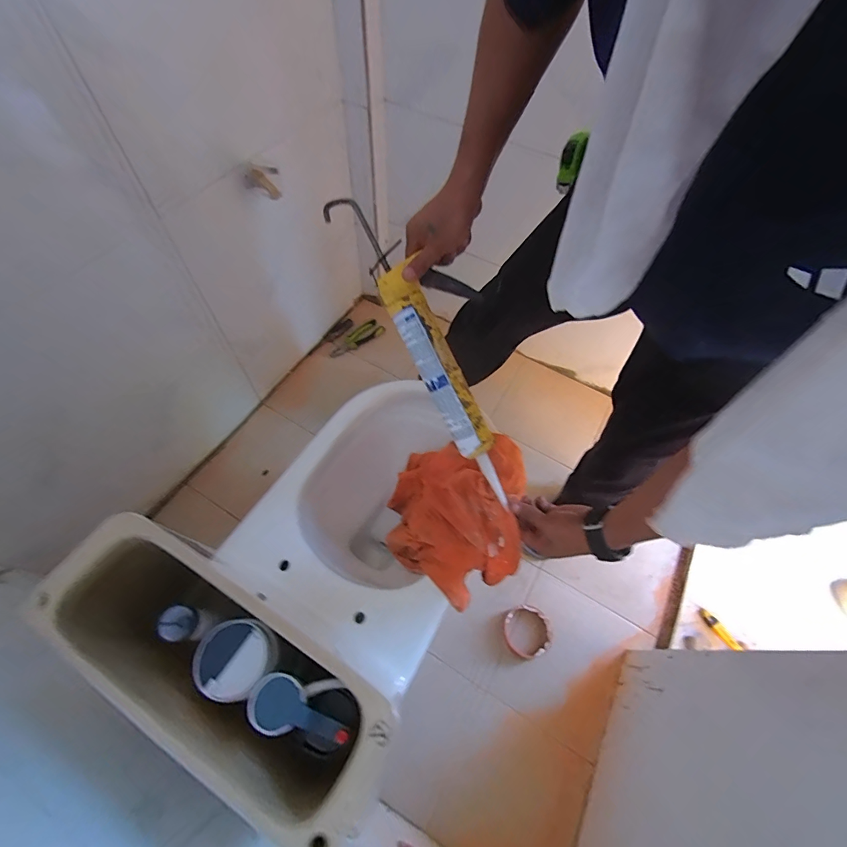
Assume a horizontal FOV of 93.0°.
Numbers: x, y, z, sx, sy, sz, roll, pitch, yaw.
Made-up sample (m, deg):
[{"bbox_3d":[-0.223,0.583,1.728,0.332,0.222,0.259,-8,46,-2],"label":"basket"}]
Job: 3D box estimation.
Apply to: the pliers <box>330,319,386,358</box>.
[{"bbox_3d":[-0.222,-0.275,1.303,0.191,0.015,0.073,-34,68,-15],"label":"pliers"}]

